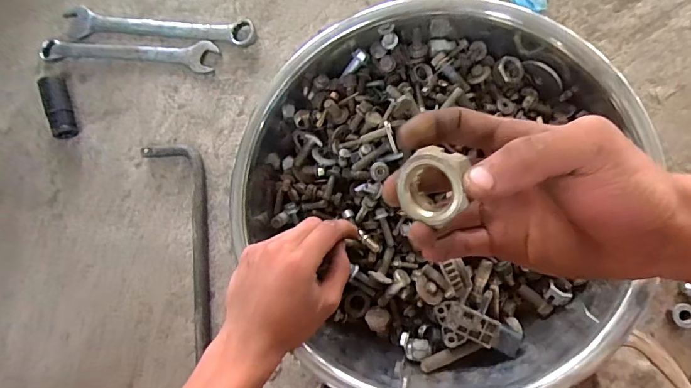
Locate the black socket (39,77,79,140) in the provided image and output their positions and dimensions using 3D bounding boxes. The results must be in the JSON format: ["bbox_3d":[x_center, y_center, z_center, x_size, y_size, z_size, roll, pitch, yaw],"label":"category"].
[{"bbox_3d":[-0.366,-0.112,0.513,0.032,0.022,0.081,-14,82,5],"label":"black socket"}]

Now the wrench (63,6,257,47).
[{"bbox_3d":[-0.242,-0.214,0.521,0.254,0.010,0.042,7,85,8],"label":"wrench"}]

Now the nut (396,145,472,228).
[{"bbox_3d":[0.046,-0.005,0.204,0.033,0.018,0.037,-2,101,36],"label":"nut"}]

